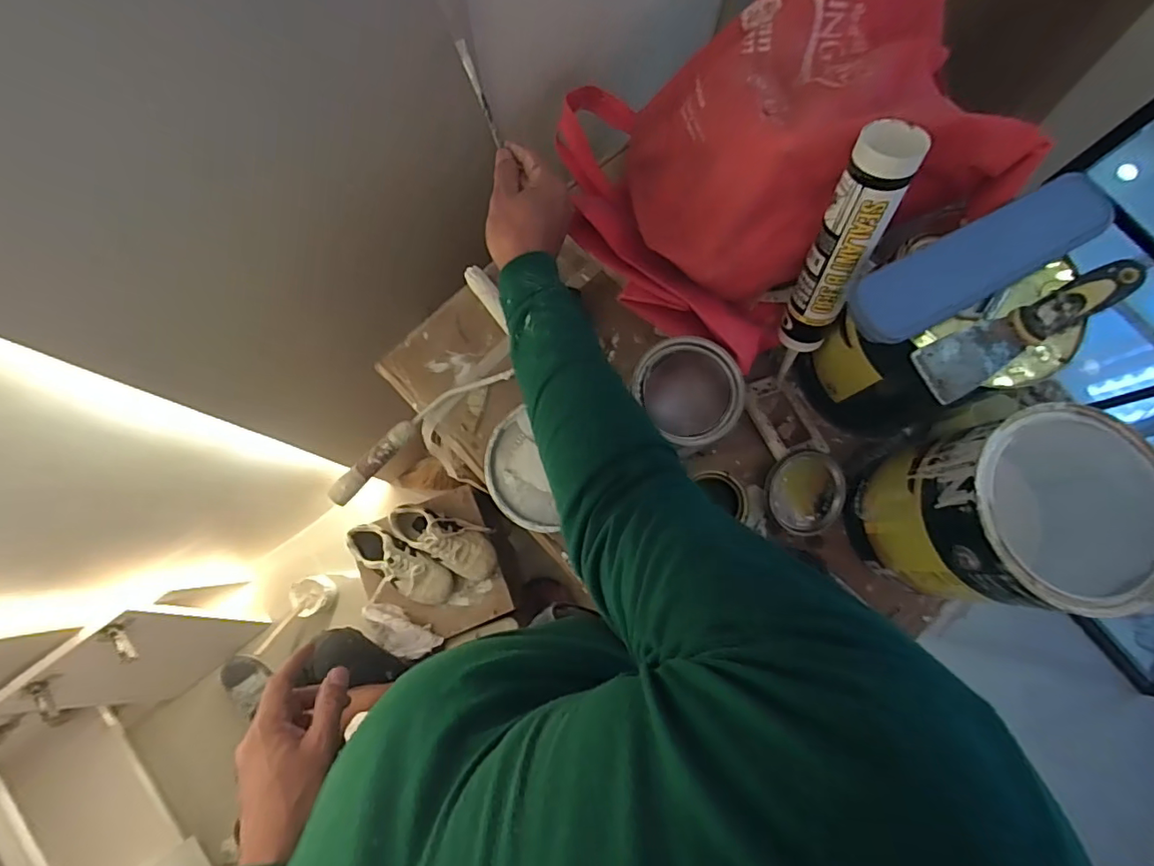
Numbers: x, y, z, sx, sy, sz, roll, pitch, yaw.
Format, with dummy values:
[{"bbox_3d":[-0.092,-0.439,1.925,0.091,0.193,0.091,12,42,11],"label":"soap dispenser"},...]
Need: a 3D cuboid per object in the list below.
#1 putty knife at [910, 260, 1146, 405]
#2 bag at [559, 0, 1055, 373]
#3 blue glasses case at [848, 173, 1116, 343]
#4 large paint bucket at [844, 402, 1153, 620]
[{"bbox_3d":[0.360,-0.085,0.425,0.181,0.036,0.055,-24,80,-6],"label":"putty knife"},{"bbox_3d":[0.170,-0.250,0.495,0.335,0.197,0.334,-6,78,-2],"label":"bag"},{"bbox_3d":[0.313,-0.136,0.417,0.191,0.032,0.058,-28,80,8],"label":"blue glasses case"},{"bbox_3d":[0.388,0.075,0.496,0.169,0.205,0.155,0,78,-1],"label":"large paint bucket"}]

